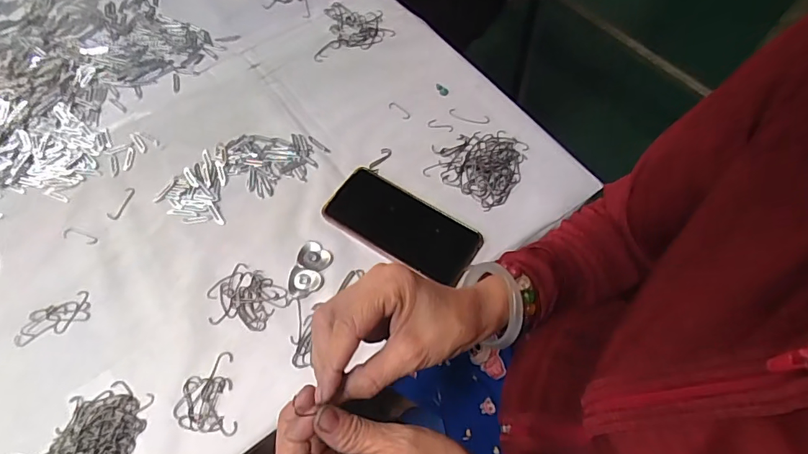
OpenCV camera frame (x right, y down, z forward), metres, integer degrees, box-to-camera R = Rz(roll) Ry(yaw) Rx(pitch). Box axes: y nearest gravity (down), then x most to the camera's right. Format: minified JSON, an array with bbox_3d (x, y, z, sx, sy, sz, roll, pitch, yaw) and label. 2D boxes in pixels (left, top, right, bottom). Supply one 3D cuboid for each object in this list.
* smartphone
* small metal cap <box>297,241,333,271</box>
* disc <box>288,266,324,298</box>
[{"bbox_3d":[-0.004,-0.002,0.510,0.170,0.011,0.081,31,66,13],"label":"smartphone"},{"bbox_3d":[-0.098,0.032,0.496,0.038,0.010,0.032,36,67,15],"label":"small metal cap"},{"bbox_3d":[-0.103,0.058,0.482,0.034,0.007,0.030,2,63,-1],"label":"disc"}]

